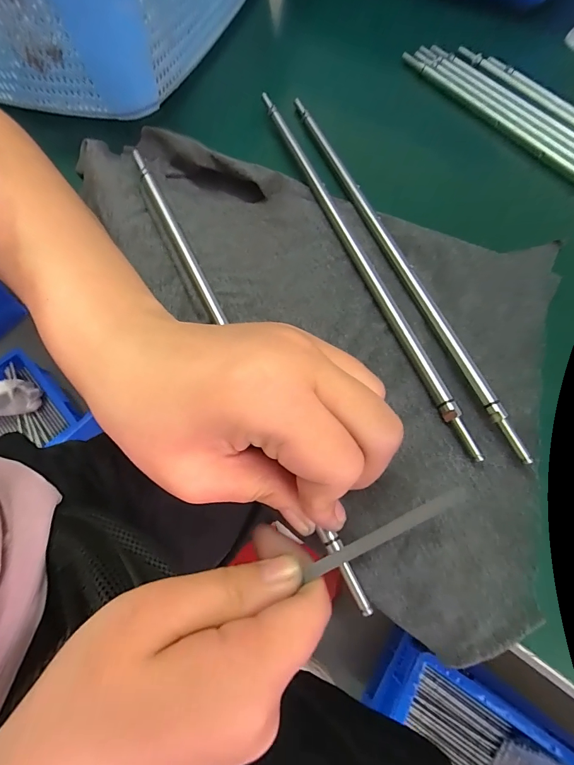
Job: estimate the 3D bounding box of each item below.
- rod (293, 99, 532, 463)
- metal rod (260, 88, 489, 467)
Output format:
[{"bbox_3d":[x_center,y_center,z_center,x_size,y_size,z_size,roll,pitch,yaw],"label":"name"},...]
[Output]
[{"bbox_3d":[0.052,-0.083,0.204,0.005,0.011,0.269,-19,67,-6],"label":"rod"},{"bbox_3d":[0.034,-0.082,0.203,0.007,0.007,0.265,-19,67,-6],"label":"metal rod"}]

